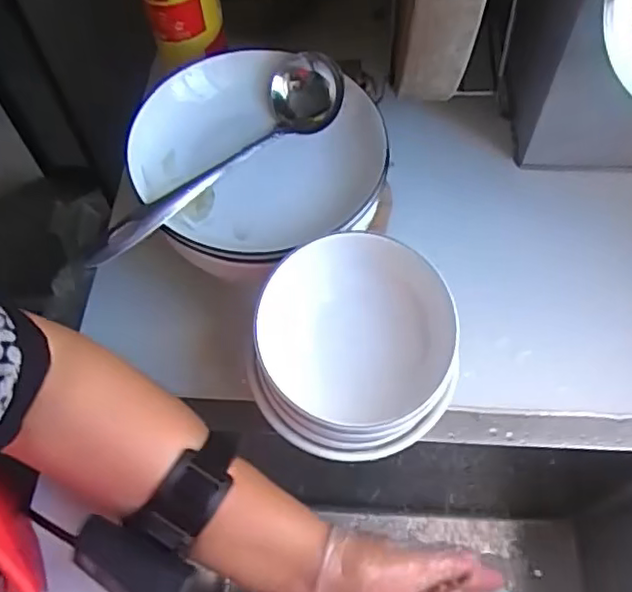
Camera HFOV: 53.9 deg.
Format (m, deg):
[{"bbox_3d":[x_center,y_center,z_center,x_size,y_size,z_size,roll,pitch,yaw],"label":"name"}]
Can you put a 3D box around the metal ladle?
[{"bbox_3d":[-0.068,-0.096,0.439,0.223,0.039,0.050,-40,67,-19],"label":"metal ladle"}]

